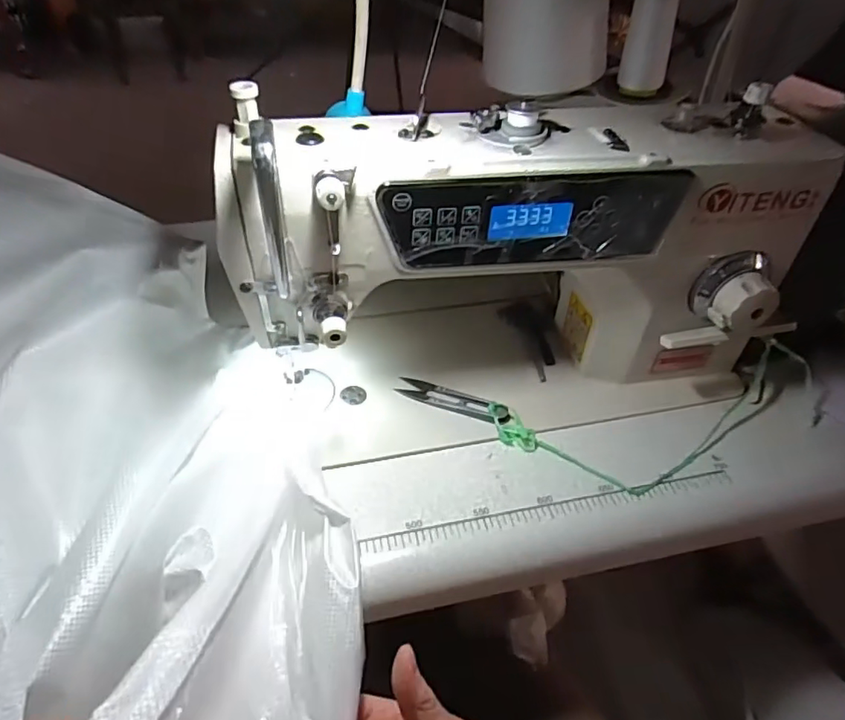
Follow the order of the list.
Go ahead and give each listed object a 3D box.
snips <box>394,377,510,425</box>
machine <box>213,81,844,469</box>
[{"bbox_3d":[0.026,0.033,0.496,0.100,0.009,0.024,19,45,18],"label":"snips"},{"bbox_3d":[0.074,-0.081,0.464,0.419,0.225,0.175,-5,43,-8],"label":"machine"}]

